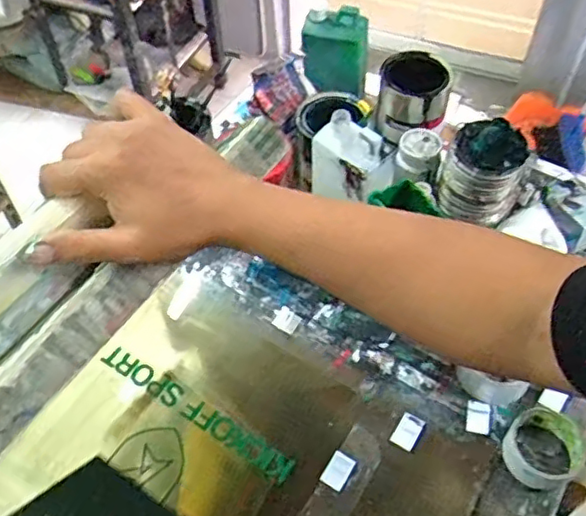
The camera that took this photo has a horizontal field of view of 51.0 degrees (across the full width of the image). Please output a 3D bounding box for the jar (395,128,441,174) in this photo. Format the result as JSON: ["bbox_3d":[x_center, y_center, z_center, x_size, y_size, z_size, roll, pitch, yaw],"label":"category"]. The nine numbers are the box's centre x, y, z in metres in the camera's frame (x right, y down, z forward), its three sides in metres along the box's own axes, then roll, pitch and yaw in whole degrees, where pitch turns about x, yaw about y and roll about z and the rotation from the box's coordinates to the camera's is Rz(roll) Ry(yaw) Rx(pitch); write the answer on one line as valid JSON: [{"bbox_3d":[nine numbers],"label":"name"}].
[{"bbox_3d":[0.182,-0.158,0.889,0.053,0.036,0.056,-1,53,1],"label":"jar"}]

